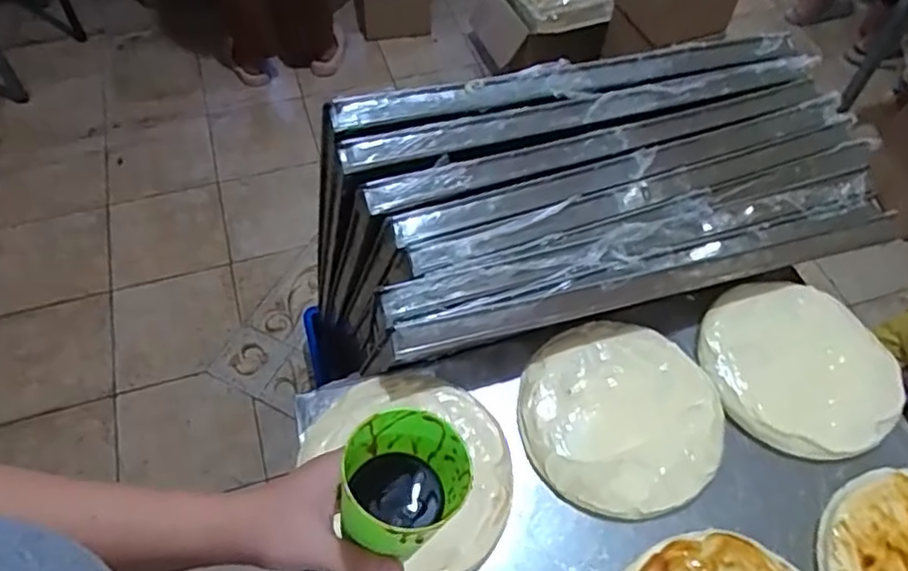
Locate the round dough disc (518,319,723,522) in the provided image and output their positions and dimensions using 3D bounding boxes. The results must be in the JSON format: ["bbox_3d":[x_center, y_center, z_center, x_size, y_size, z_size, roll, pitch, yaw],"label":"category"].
[{"bbox_3d":[0.167,0.127,0.649,0.202,0.022,0.186,1,56,-1],"label":"round dough disc"}]

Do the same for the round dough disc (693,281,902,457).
[{"bbox_3d":[0.365,0.080,0.681,0.195,0.014,0.196,1,56,-1],"label":"round dough disc"}]

